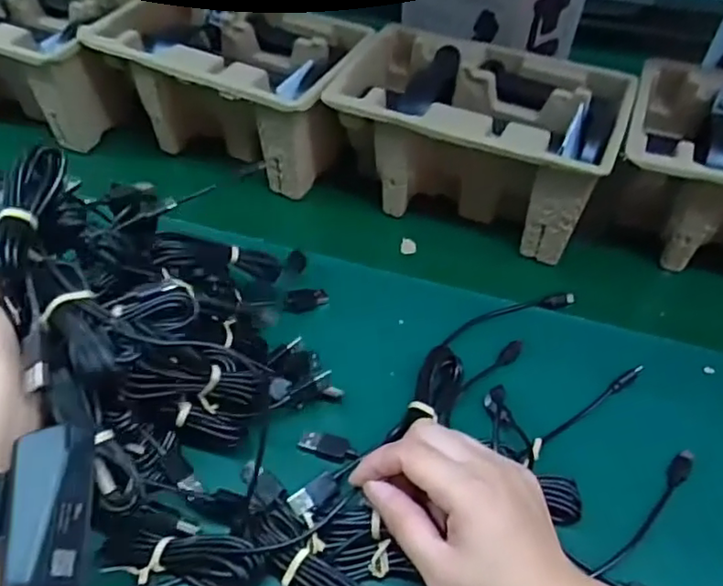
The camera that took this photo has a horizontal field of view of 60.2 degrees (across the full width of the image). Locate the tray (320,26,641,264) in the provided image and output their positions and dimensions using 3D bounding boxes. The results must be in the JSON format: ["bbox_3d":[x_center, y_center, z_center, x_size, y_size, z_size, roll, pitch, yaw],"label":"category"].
[{"bbox_3d":[0.099,-0.131,0.539,0.220,0.108,0.139,19,50,14],"label":"tray"}]

